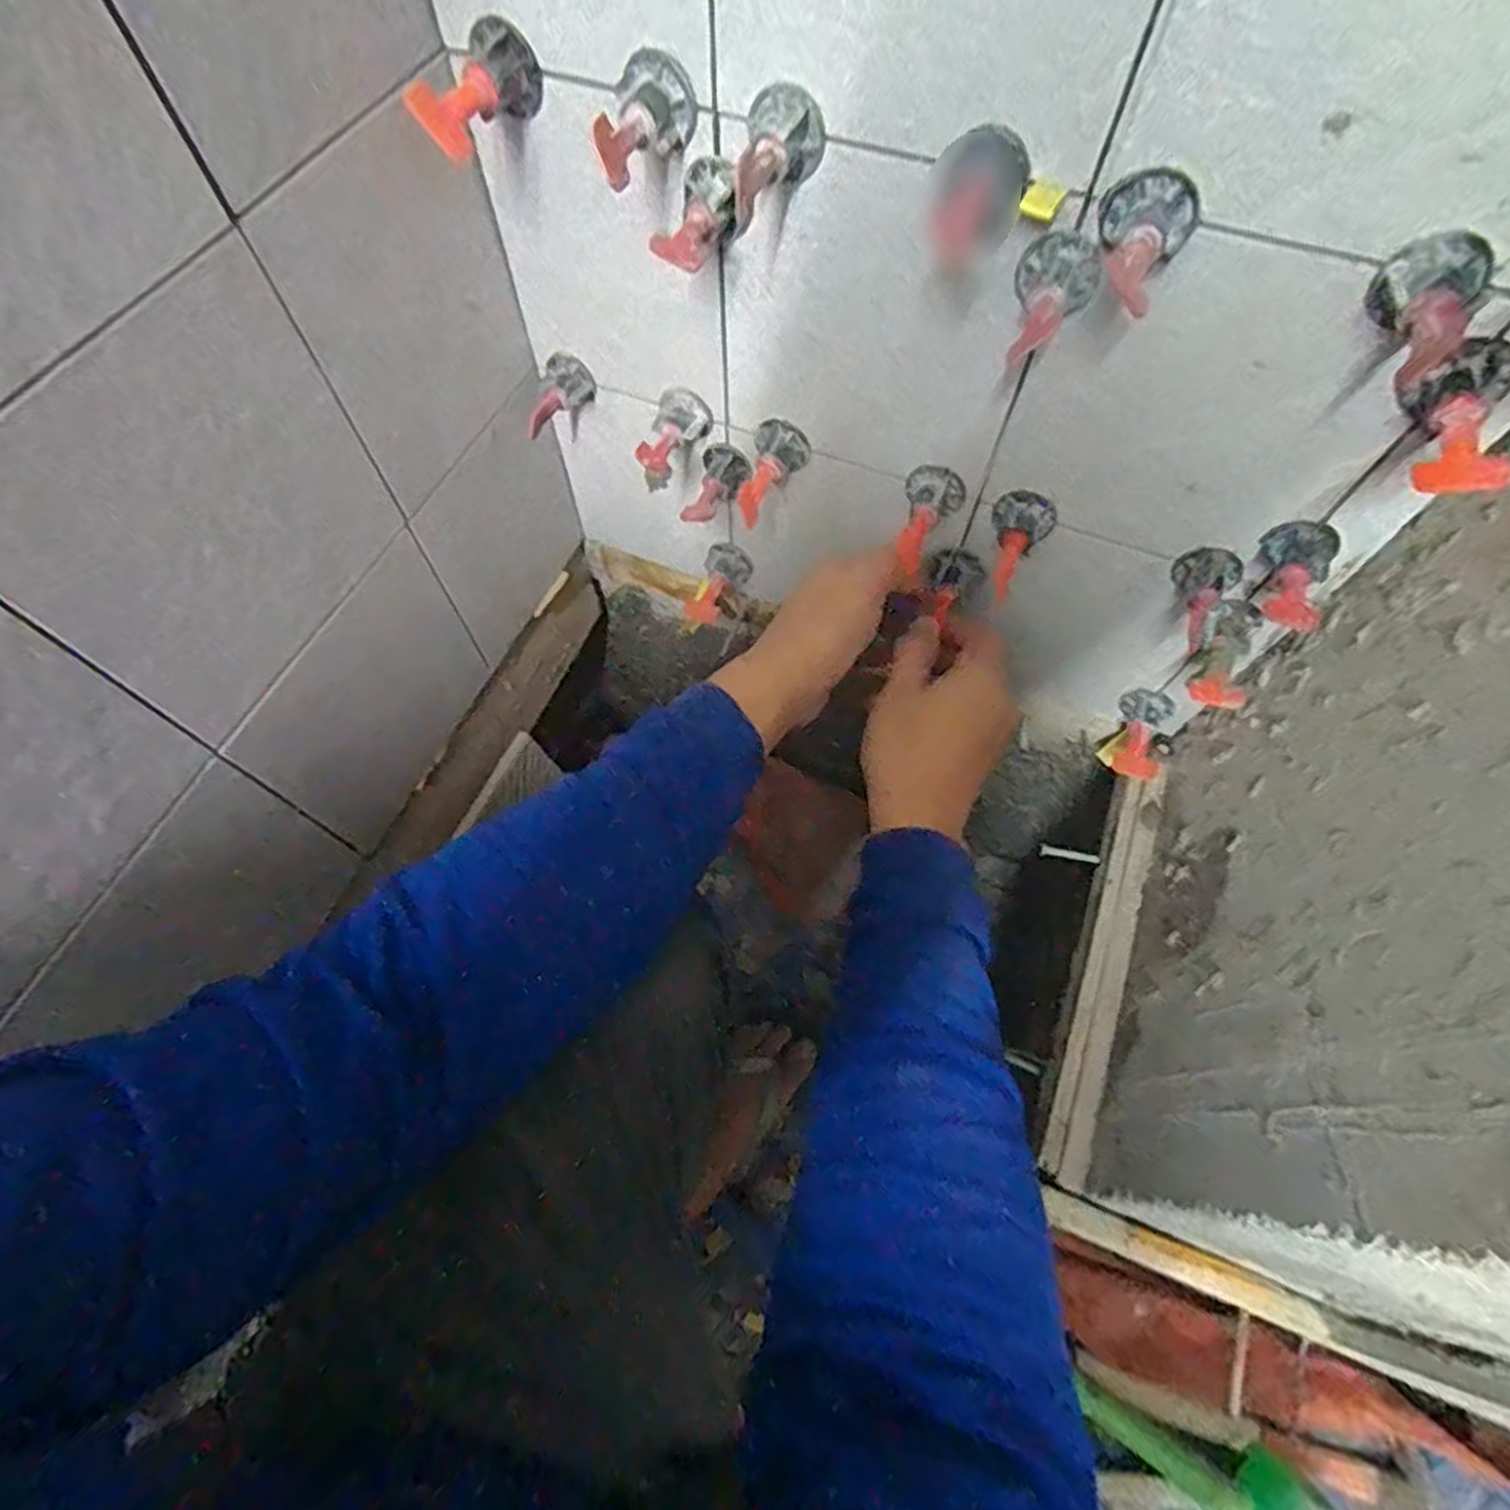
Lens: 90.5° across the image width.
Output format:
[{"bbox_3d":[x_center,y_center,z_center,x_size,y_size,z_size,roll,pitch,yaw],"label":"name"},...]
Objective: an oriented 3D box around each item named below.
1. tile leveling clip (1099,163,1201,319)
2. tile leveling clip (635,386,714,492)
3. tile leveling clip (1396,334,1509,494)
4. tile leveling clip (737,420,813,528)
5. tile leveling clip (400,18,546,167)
[{"bbox_3d":[0.134,-0.179,0.264,0.032,0.028,0.051,25,67,12],"label":"tile leveling clip"},{"bbox_3d":[-0.047,-0.181,0.429,0.030,0.027,0.054,13,65,6],"label":"tile leveling clip"},{"bbox_3d":[0.252,-0.117,0.267,0.028,0.030,0.058,24,66,11],"label":"tile leveling clip"},{"bbox_3d":[0.011,-0.156,0.419,0.032,0.028,0.057,11,65,5],"label":"tile leveling clip"},{"bbox_3d":[-0.116,-0.268,0.304,0.028,0.029,0.061,30,68,14],"label":"tile leveling clip"}]

